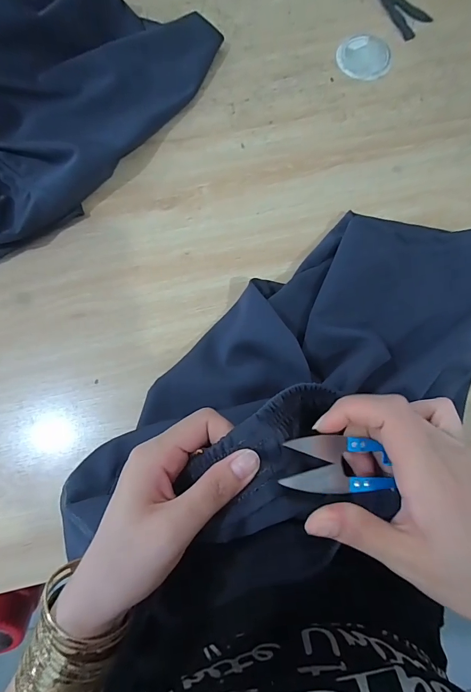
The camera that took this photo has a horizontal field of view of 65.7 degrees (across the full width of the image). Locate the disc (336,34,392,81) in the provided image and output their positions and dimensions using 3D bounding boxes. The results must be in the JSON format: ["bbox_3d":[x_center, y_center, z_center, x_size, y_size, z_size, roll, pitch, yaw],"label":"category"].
[{"bbox_3d":[0.158,-0.356,0.448,0.065,0.007,0.062,0,79,0],"label":"disc"}]

